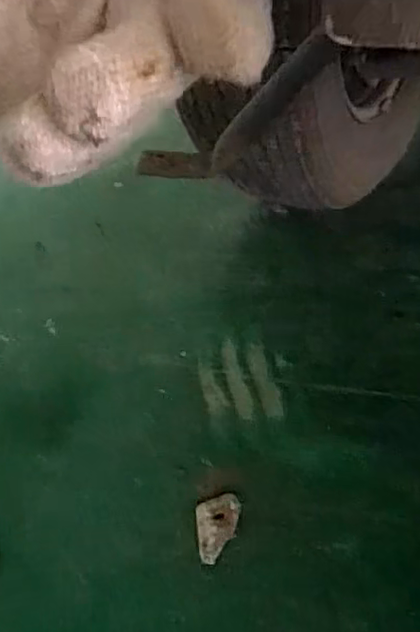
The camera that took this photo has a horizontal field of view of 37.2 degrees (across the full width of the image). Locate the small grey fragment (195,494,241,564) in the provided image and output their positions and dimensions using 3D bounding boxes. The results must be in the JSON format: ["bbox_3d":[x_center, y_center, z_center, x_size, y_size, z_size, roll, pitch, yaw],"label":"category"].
[{"bbox_3d":[0.009,0.208,0.612,0.044,0.013,0.071,-8,39,0],"label":"small grey fragment"}]

